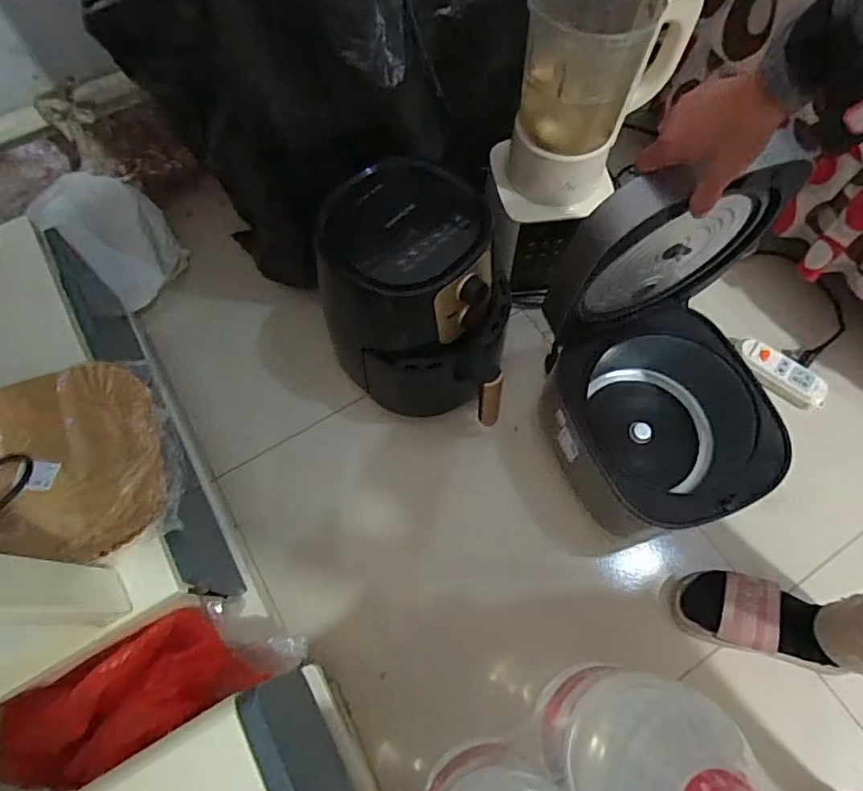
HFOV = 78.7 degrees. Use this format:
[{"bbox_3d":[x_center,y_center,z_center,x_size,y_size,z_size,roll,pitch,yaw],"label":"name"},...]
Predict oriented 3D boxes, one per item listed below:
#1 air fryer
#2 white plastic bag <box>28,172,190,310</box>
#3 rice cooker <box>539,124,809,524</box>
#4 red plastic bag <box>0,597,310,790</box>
[{"bbox_3d":[-0.015,-0.144,0.765,0.262,0.254,0.258,9,67,3],"label":"air fryer"},{"bbox_3d":[-0.549,-0.279,0.936,0.179,0.165,0.180,32,70,13],"label":"white plastic bag"},{"bbox_3d":[0.313,-0.015,0.636,0.248,0.460,0.288,-23,69,-10],"label":"rice cooker"},{"bbox_3d":[-0.279,0.306,0.577,0.272,0.105,0.124,-10,62,-41],"label":"red plastic bag"}]

